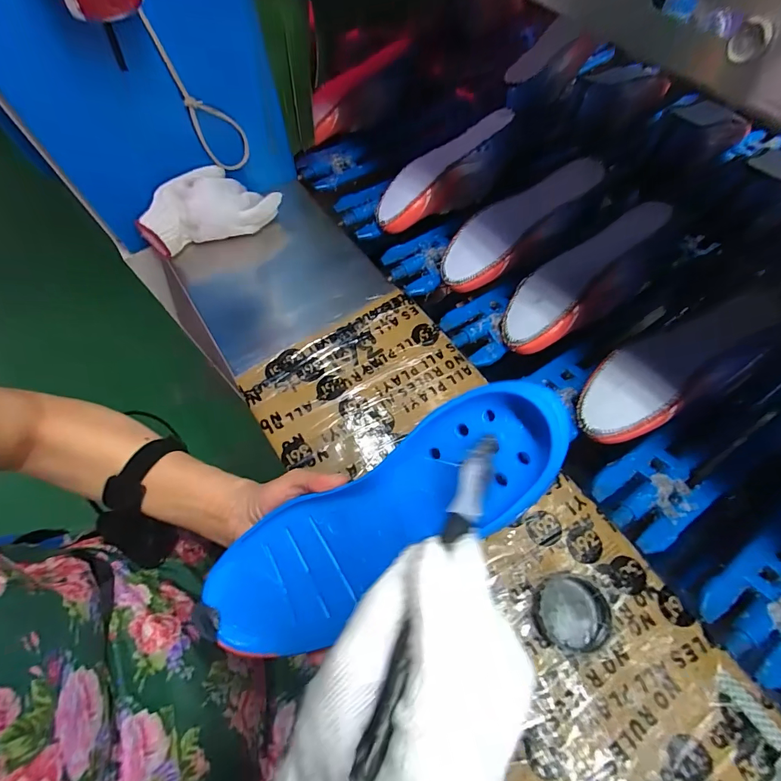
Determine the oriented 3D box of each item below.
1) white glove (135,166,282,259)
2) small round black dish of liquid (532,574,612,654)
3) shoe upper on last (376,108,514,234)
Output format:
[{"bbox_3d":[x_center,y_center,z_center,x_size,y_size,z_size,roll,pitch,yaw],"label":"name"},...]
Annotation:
[{"bbox_3d":[-0.251,-0.257,0.549,0.189,0.071,0.071,-20,65,-10],"label":"white glove"},{"bbox_3d":[0.159,0.196,0.349,0.059,0.021,0.058,0,63,0],"label":"small round black dish of liquid"},{"bbox_3d":[0.085,-0.334,0.614,0.249,0.083,0.096,-38,69,-1],"label":"shoe upper on last"}]

